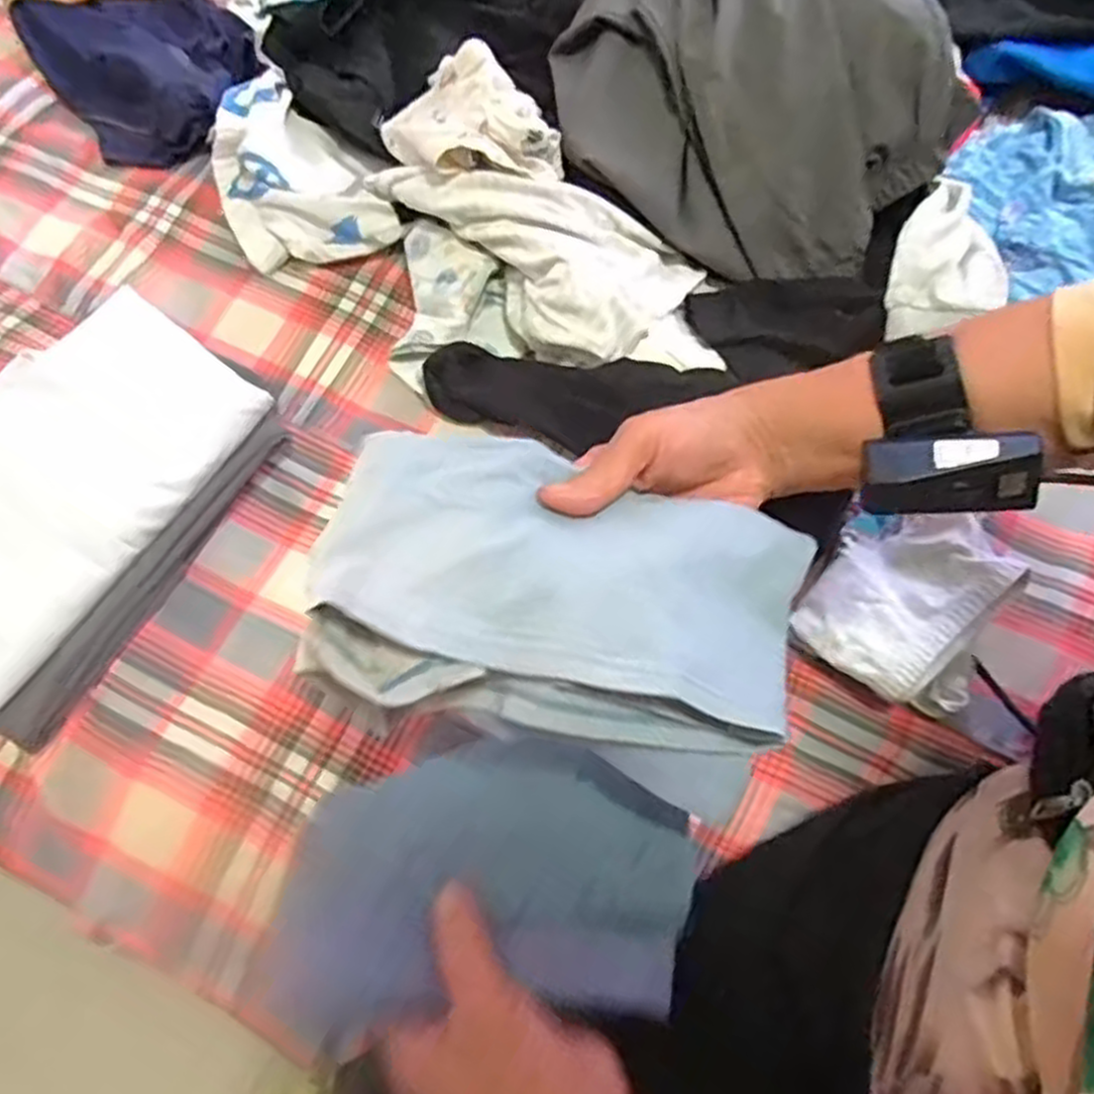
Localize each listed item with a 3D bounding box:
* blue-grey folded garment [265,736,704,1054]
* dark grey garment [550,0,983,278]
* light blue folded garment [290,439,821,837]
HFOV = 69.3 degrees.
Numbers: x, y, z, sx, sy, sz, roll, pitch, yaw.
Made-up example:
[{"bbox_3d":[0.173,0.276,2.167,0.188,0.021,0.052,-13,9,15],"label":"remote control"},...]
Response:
[{"bbox_3d":[-0.025,0.158,0.378,0.187,0.040,0.130,5,42,-10],"label":"blue-grey folded garment"},{"bbox_3d":[0.141,-0.337,0.570,0.226,0.119,0.277,-41,71,-16],"label":"dark grey garment"},{"bbox_3d":[0.010,0.026,0.351,0.212,0.046,0.141,16,57,-4],"label":"light blue folded garment"}]

